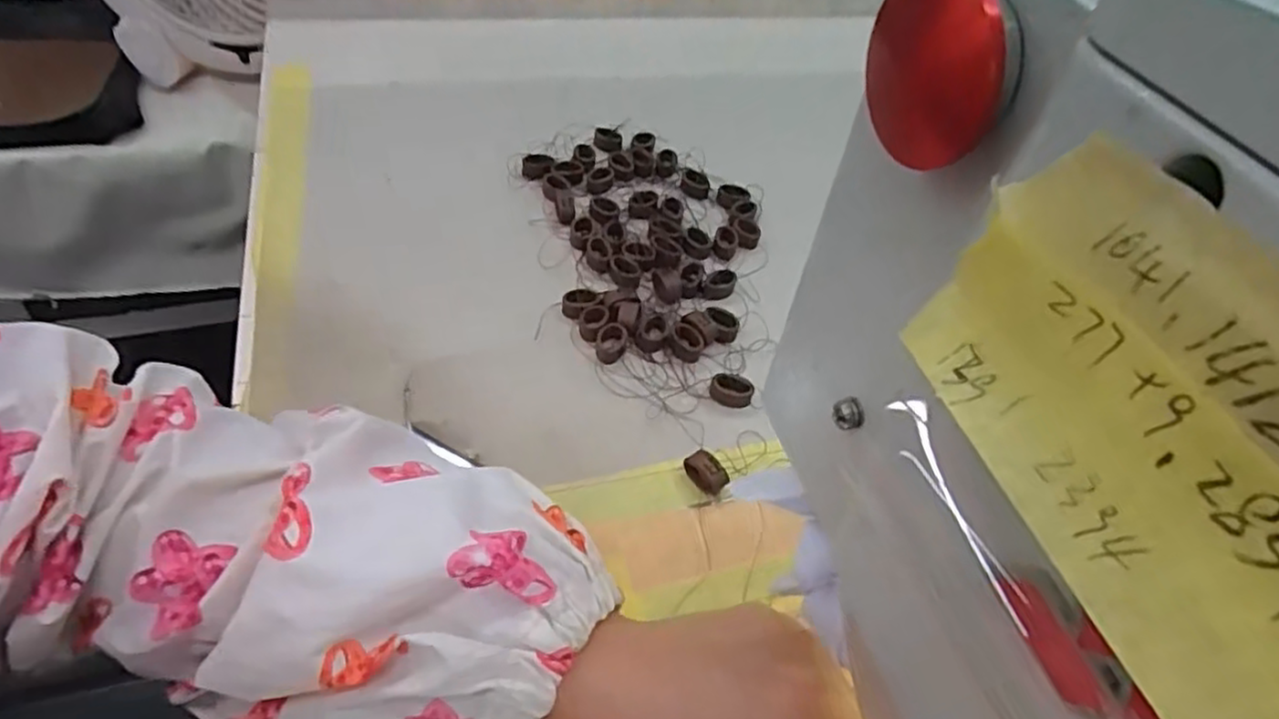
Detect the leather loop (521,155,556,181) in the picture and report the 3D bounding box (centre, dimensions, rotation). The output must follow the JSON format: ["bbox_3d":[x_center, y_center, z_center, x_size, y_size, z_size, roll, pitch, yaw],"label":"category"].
[{"bbox_3d":[-0.065,-0.125,0.470,0.021,0.009,0.018,-6,49,-9],"label":"leather loop"}]

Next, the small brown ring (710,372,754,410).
[{"bbox_3d":[0.045,0.015,0.359,0.021,0.009,0.013,5,48,1],"label":"small brown ring"}]

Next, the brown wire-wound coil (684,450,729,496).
[{"bbox_3d":[0.030,0.051,0.325,0.013,0.010,0.020,-32,58,-28],"label":"brown wire-wound coil"}]

